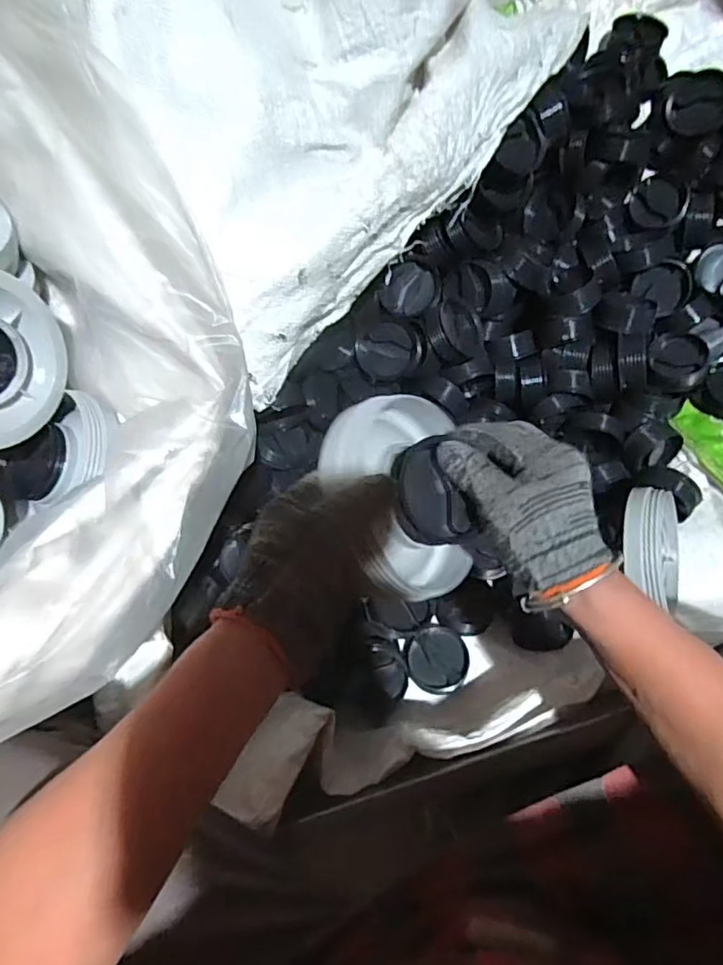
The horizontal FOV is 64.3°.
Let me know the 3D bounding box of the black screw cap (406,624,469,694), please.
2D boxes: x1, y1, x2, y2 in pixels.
[{"bbox_3d":[0.081,0.188,0.612,0.063,0.023,0.067,1,72,-2],"label":"black screw cap"}]

